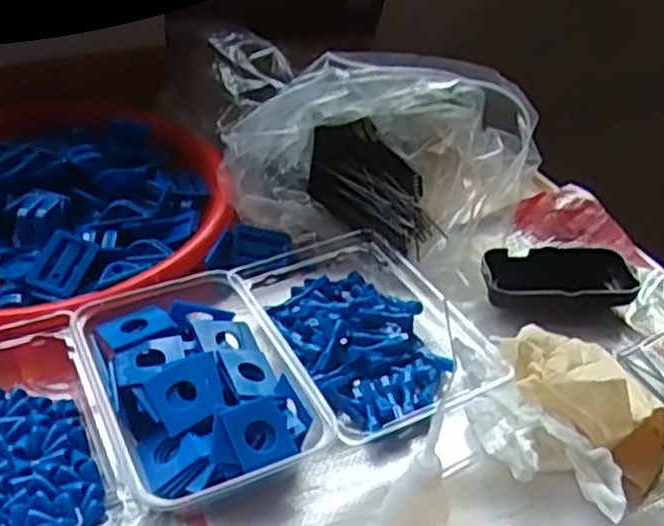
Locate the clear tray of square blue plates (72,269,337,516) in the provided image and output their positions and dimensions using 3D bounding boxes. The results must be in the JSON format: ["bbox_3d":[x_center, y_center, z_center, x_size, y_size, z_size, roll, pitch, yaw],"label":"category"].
[{"bbox_3d":[-0.081,0.073,0.444,0.108,0.035,0.160,-16,42,-24],"label":"clear tray of square blue plates"}]

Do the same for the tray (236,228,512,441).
[{"bbox_3d":[0.017,0.037,0.505,0.109,0.031,0.186,-17,42,-25],"label":"tray"}]

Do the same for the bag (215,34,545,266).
[{"bbox_3d":[0.023,-0.093,0.594,0.269,0.098,0.145,9,38,8],"label":"bag"}]

